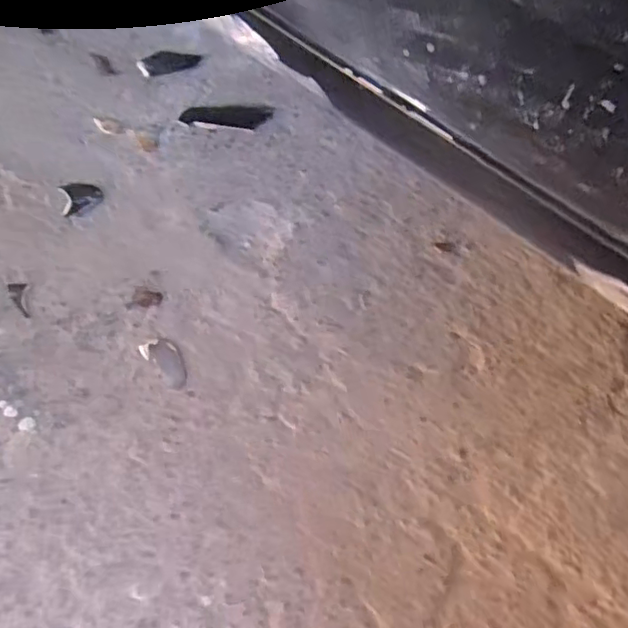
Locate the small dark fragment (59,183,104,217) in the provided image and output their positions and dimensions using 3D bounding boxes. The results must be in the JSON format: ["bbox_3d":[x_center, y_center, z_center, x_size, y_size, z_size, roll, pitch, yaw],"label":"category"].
[{"bbox_3d":[-0.250,-0.126,0.652,0.042,0.004,0.046,-10,58,-12],"label":"small dark fragment"}]

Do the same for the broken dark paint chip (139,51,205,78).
[{"bbox_3d":[-0.196,-0.342,0.815,0.081,0.004,0.044,-23,61,-19],"label":"broken dark paint chip"}]

